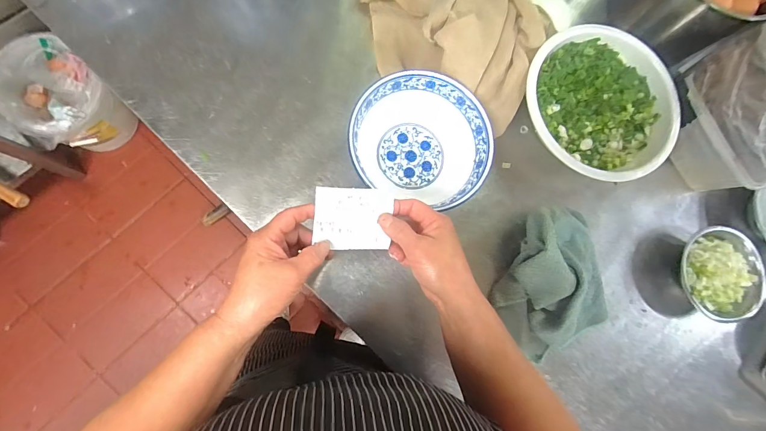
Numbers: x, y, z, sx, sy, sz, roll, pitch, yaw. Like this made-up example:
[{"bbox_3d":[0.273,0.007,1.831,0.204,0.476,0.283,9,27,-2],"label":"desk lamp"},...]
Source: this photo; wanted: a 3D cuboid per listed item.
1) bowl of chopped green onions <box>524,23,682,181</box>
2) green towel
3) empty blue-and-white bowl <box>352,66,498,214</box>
[{"bbox_3d":[0.307,-0.166,0.509,0.213,0.063,0.212,1,80,-6],"label":"bowl of chopped green onions"},{"bbox_3d":[0.223,0.086,0.461,0.154,0.070,0.179,-26,86,-10],"label":"green towel"},{"bbox_3d":[0.044,-0.090,0.458,0.173,0.080,0.164,1,82,-7],"label":"empty blue-and-white bowl"}]

